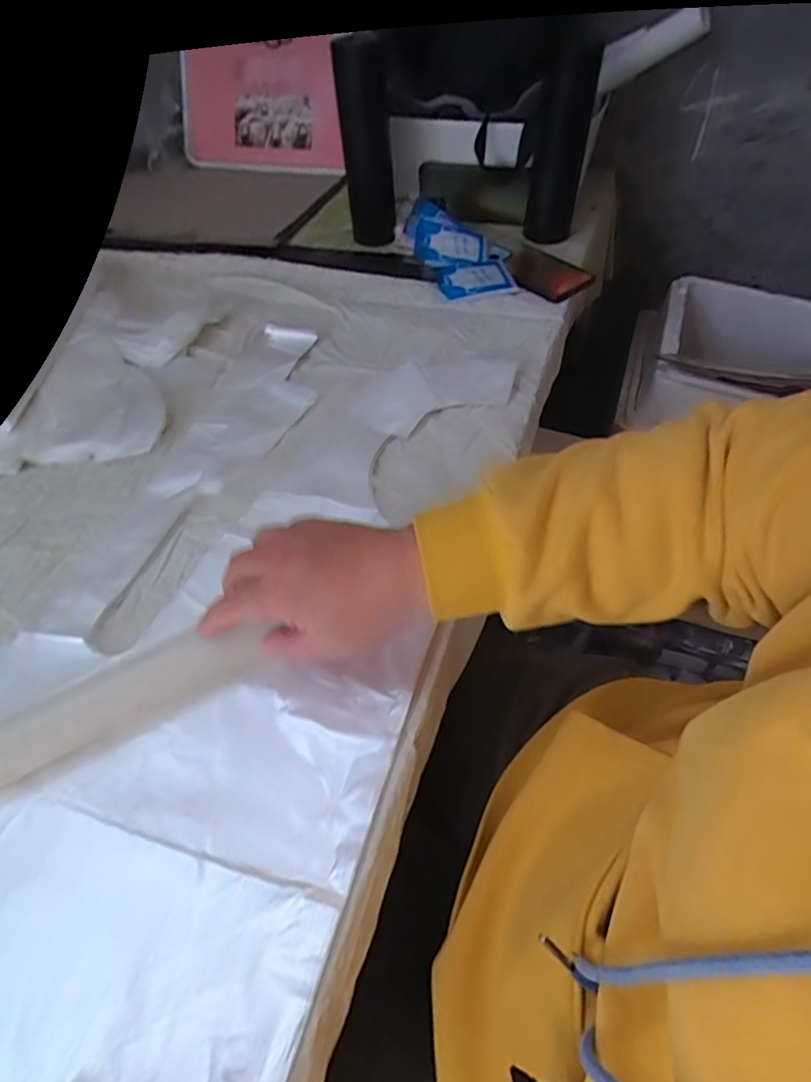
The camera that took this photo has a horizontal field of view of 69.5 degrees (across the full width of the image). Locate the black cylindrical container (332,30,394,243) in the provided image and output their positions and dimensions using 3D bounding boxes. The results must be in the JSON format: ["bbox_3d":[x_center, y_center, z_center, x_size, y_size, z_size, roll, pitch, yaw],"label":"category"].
[{"bbox_3d":[-0.048,-0.499,0.736,0.059,0.202,0.072,-8,52,-4],"label":"black cylindrical container"}]

